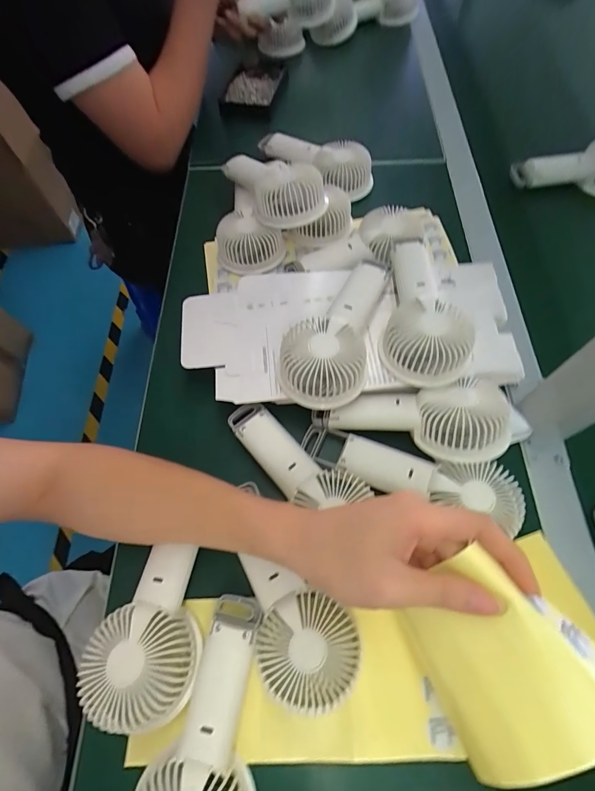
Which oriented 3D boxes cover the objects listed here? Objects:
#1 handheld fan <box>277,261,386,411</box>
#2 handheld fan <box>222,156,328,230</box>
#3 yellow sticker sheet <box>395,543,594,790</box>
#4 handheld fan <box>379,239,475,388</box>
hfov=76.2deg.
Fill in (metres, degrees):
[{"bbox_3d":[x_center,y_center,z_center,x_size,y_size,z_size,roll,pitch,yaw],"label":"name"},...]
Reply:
[{"bbox_3d":[0.042,-0.071,0.385,0.083,0.045,0.175,18,67,11],"label":"handheld fan"},{"bbox_3d":[-0.026,-0.271,0.473,0.096,0.055,0.152,-29,64,1],"label":"handheld fan"},{"bbox_3d":[0.119,0.164,0.231,0.107,0.029,0.098,47,115,28],"label":"yellow sticker sheet"},{"bbox_3d":[0.134,-0.089,0.388,0.082,0.045,0.162,9,66,7],"label":"handheld fan"}]

